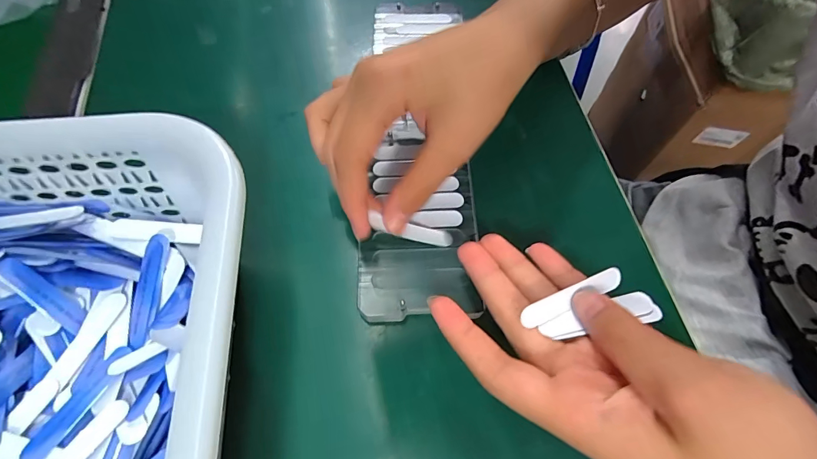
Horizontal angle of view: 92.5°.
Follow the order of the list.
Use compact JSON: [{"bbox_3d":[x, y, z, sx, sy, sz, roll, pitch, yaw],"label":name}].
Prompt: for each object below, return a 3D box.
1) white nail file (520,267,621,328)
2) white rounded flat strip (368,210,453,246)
[{"bbox_3d":[0.073,0.030,0.173,0.049,0.006,0.008,-22,66,-10],"label":"white nail file"},{"bbox_3d":[0.002,0.001,0.217,0.046,0.004,0.010,13,64,-14],"label":"white rounded flat strip"}]

